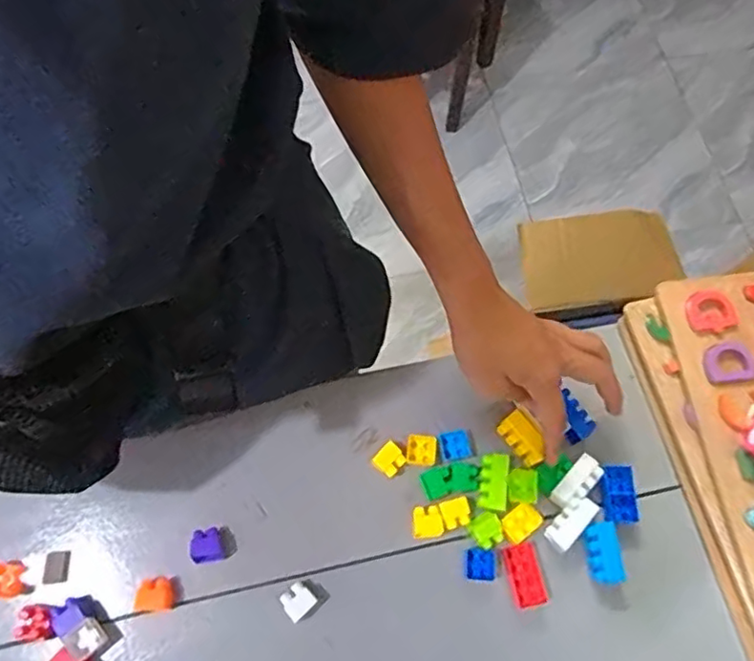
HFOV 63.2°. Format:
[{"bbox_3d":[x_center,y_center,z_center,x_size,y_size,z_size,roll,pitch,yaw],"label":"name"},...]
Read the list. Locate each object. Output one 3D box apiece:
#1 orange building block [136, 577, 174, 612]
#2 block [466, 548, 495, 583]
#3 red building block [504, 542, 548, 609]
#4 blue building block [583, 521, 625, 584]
[{"bbox_3d":[-0.147,0.175,0.406,0.020,0.021,0.019,-6,70,-6],"label":"orange building block"},{"bbox_3d":[0.071,0.164,0.427,0.019,0.011,0.021,3,70,-2],"label":"block"},{"bbox_3d":[0.103,0.171,0.427,0.022,0.014,0.040,-8,70,-6],"label":"red building block"},{"bbox_3d":[0.158,0.157,0.433,0.020,0.025,0.040,-5,70,-5],"label":"blue building block"}]

